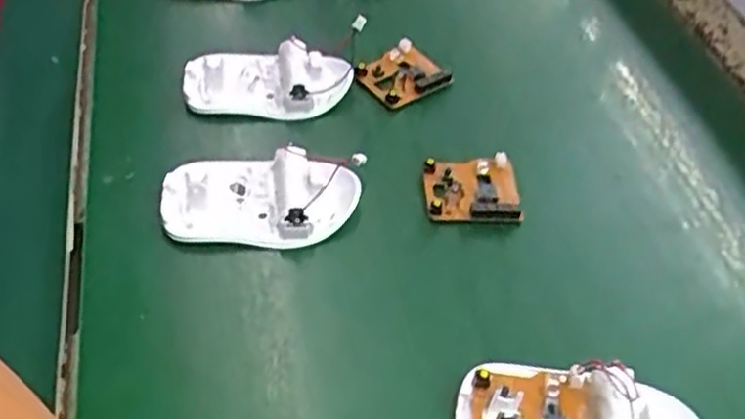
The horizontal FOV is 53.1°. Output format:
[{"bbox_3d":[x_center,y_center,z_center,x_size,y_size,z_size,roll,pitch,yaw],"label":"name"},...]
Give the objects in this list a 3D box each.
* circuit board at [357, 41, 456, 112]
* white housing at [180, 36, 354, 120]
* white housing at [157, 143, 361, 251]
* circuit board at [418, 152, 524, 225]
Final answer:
[{"bbox_3d":[0.020,-0.082,0.450,0.048,0.014,0.045,-30,57,-28],"label":"circuit board"},{"bbox_3d":[-0.062,-0.075,0.437,0.094,0.022,0.054,-6,49,-10],"label":"white housing"},{"bbox_3d":[-0.057,-0.006,0.374,0.094,0.024,0.050,5,48,-1],"label":"white housing"},{"bbox_3d":[0.051,-0.011,0.392,0.047,0.011,0.041,-1,48,-6],"label":"circuit board"}]

